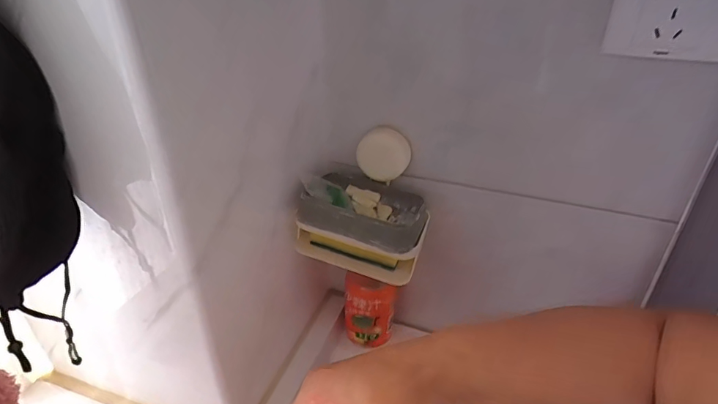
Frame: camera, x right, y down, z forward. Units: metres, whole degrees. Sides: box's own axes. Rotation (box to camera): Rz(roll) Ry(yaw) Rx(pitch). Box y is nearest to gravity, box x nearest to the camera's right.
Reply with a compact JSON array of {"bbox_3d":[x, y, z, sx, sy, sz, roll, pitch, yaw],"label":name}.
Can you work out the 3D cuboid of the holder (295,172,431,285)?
[{"bbox_3d":[0.005,0.026,0.457,0.135,0.084,0.077,14,34,20],"label":"holder"}]

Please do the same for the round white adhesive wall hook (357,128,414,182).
[{"bbox_3d":[0.027,-0.048,0.458,0.055,0.058,0.013,0,32,-1],"label":"round white adhesive wall hook"}]

